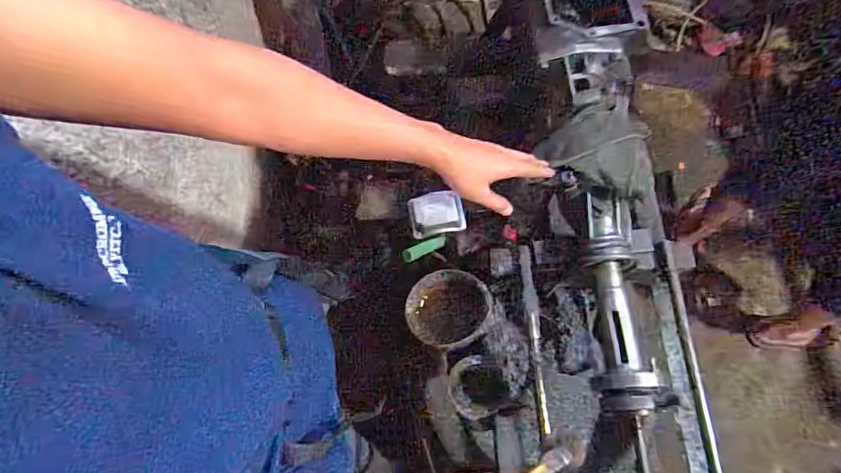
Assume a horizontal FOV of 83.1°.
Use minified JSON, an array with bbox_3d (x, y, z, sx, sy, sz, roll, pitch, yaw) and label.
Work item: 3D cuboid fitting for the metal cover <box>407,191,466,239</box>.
[{"bbox_3d":[0.026,-0.037,0.789,0.089,0.018,0.068,-11,93,4],"label":"metal cover"}]

